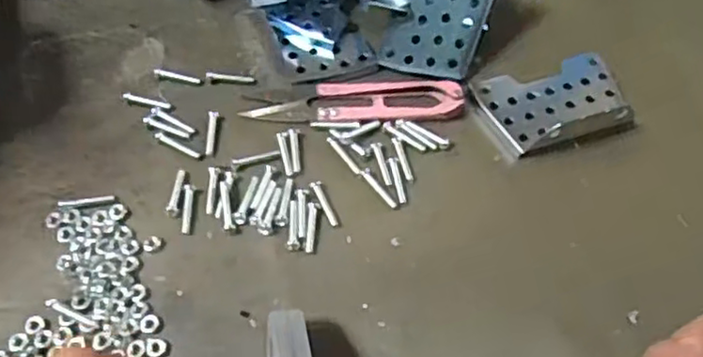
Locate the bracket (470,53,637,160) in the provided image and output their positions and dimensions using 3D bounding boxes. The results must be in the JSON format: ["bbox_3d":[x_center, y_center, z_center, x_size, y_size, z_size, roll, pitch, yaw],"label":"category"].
[{"bbox_3d":[0.097,-0.038,0.318,0.071,0.016,0.046,-15,62,-12],"label":"bracket"}]

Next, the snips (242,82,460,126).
[{"bbox_3d":[0.002,-0.038,0.316,0.101,0.007,0.024,0,60,-3],"label":"snips"}]

